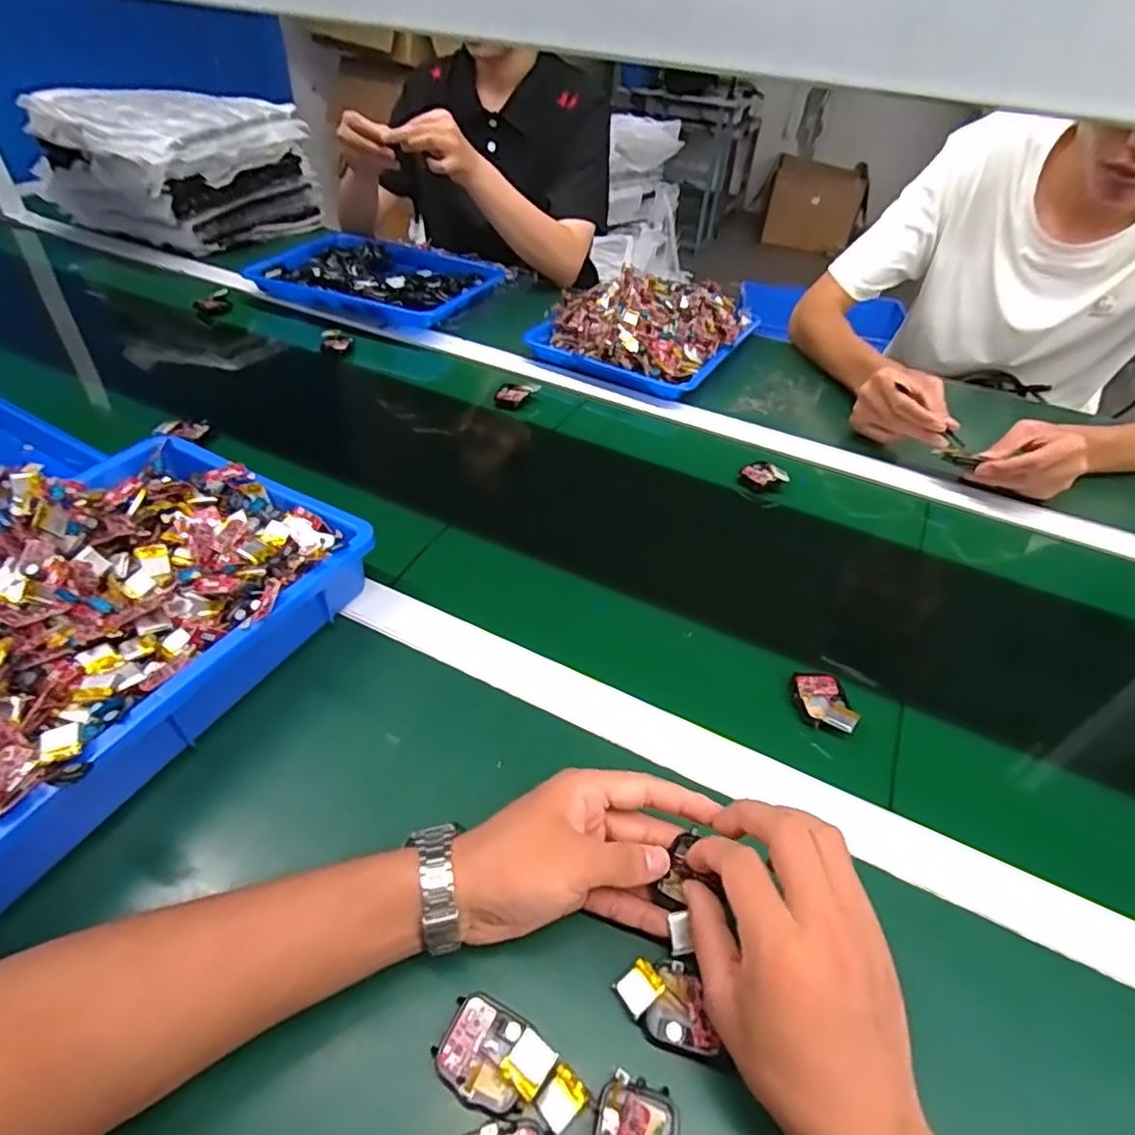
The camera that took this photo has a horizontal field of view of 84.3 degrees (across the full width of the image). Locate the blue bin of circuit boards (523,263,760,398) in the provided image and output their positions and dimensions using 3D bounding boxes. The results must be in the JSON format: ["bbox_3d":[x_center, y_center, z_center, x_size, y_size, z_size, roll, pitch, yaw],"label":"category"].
[{"bbox_3d":[0.114,-0.350,0.892,0.248,0.063,0.280,25,47,20],"label":"blue bin of circuit boards"}]

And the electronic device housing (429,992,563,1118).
[{"bbox_3d":[-0.035,0.233,0.299,0.052,0.013,0.039,21,46,16],"label":"electronic device housing"}]

